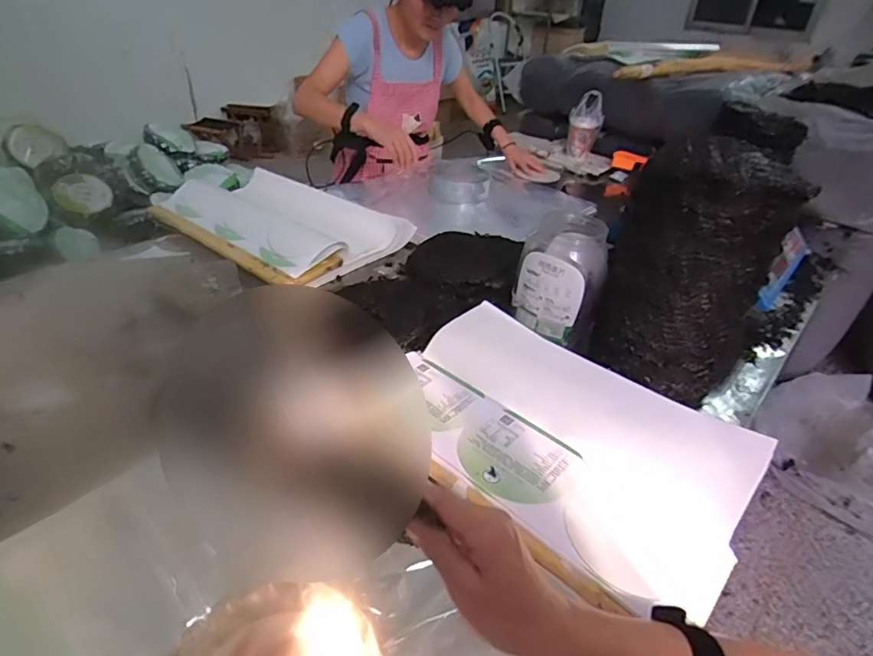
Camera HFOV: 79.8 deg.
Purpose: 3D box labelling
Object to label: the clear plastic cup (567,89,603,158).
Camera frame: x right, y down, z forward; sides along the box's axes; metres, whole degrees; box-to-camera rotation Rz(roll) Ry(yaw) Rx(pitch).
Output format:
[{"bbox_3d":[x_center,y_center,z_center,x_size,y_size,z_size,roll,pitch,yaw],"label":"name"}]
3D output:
[{"bbox_3d":[0.507,-0.694,1.786,0.100,0.197,0.106,9,35,8],"label":"clear plastic cup"}]

